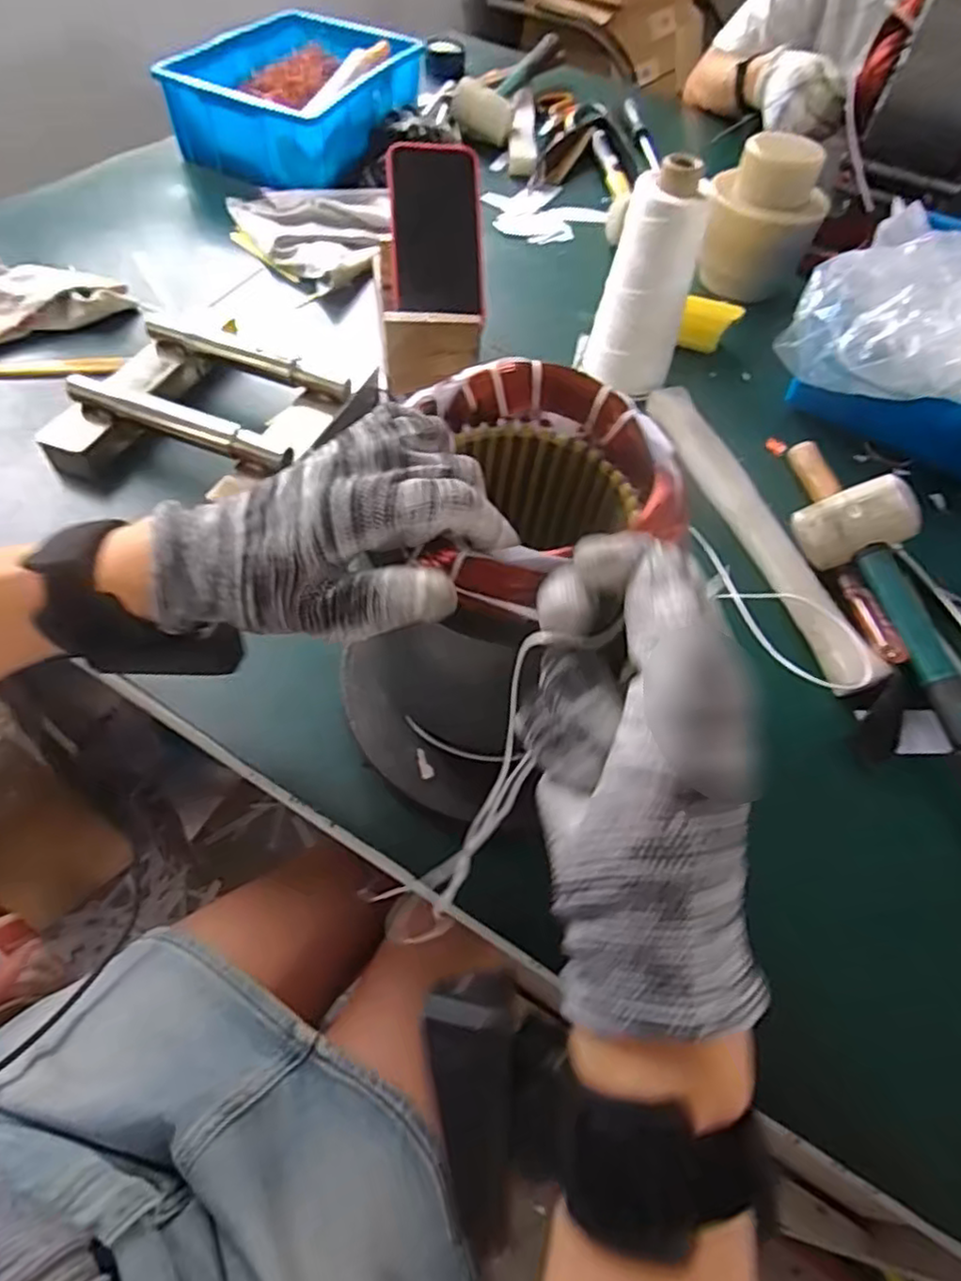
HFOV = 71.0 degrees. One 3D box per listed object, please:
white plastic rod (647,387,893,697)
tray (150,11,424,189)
[{"bbox_3d":[0.205,-0.091,0.507,0.050,0.019,0.296,-14,59,-13],"label":"white plastic rod"},{"bbox_3d":[-0.216,-0.655,0.811,0.207,0.081,0.284,20,57,8],"label":"tray"}]

